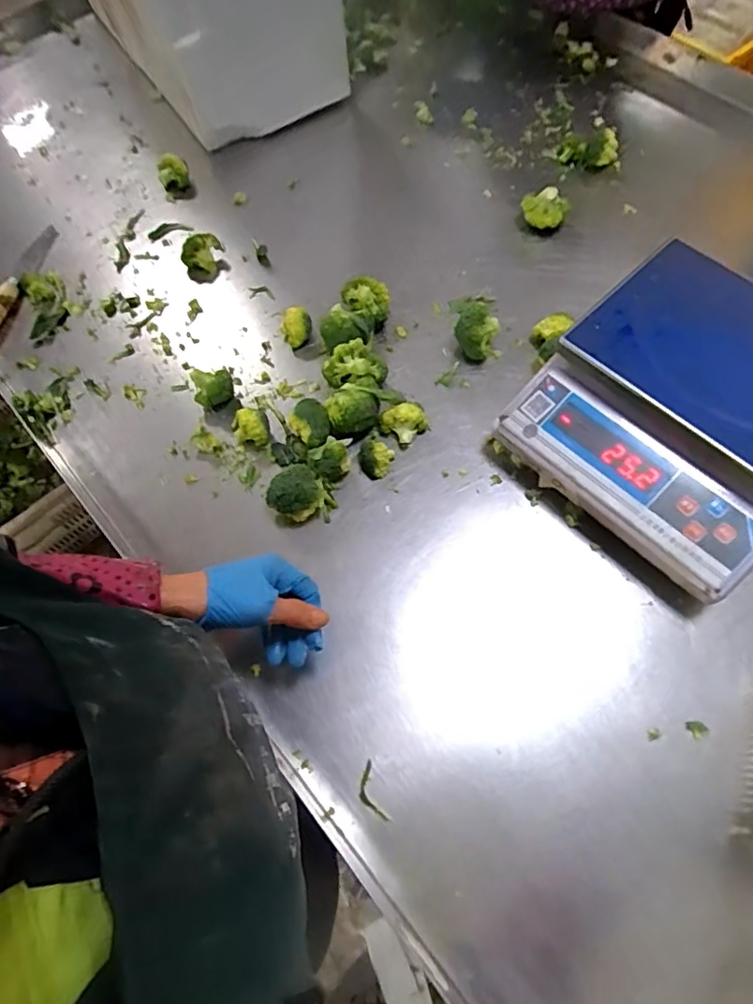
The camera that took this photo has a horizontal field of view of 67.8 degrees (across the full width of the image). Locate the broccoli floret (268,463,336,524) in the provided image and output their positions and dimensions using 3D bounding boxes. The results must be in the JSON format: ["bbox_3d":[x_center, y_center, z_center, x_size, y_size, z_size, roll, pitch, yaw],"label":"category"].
[{"bbox_3d":[-0.082,-0.009,0.602,0.070,0.050,0.052,5,68,5],"label":"broccoli floret"}]

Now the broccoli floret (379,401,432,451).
[{"bbox_3d":[0.032,-0.092,0.645,0.047,0.038,0.041,-41,71,-14],"label":"broccoli floret"}]

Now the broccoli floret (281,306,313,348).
[{"bbox_3d":[-0.100,-0.218,0.706,0.038,0.041,0.034,-12,67,-3],"label":"broccoli floret"}]

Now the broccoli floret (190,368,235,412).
[{"bbox_3d":[-0.195,-0.136,0.673,0.046,0.028,0.047,-12,67,-2],"label":"broccoli floret"}]

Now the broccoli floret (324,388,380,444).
[{"bbox_3d":[-0.027,-0.104,0.640,0.060,0.053,0.055,-8,67,-1],"label":"broccoli floret"}]

